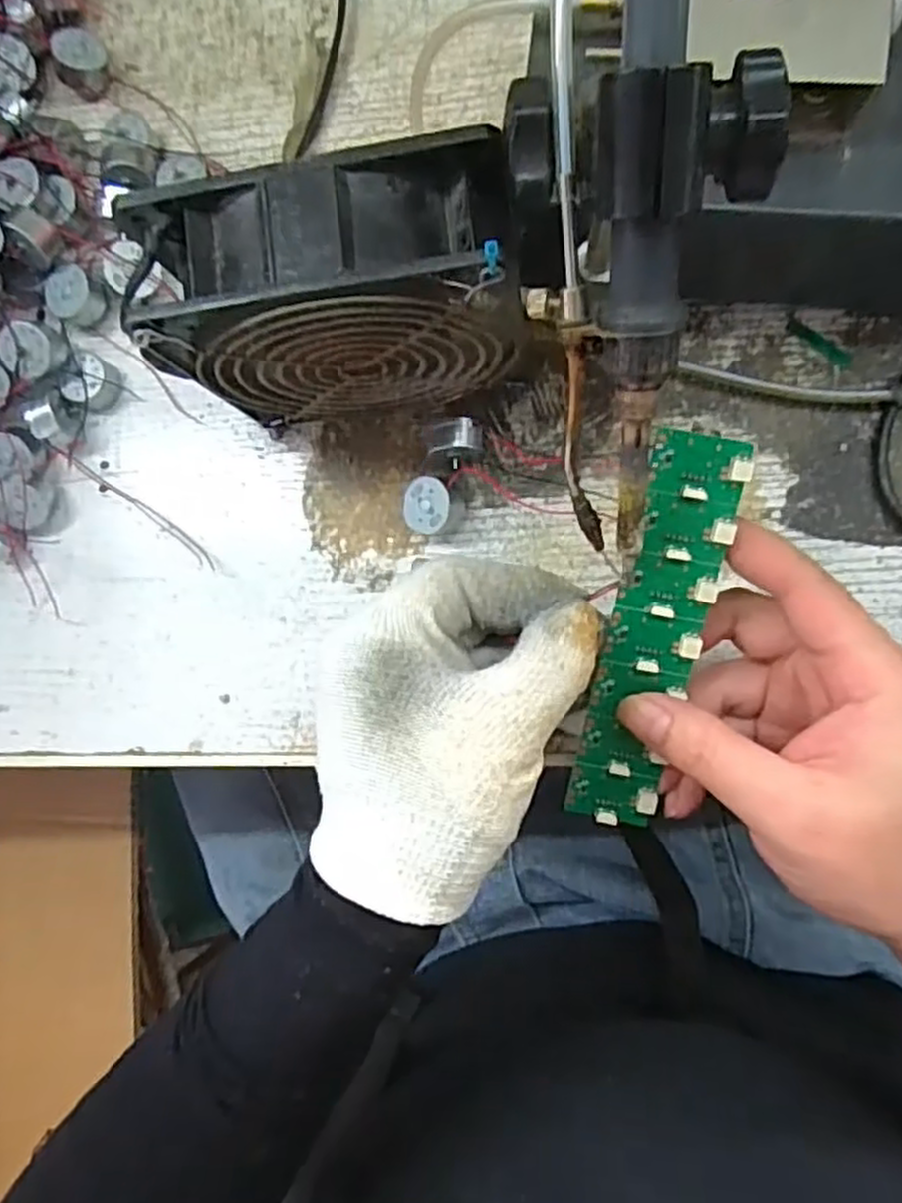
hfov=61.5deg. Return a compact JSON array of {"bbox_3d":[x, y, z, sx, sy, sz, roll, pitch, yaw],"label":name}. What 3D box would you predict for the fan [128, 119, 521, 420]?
[{"bbox_3d":[-0.033,-0.105,0.277,0.118,0.122,0.050,-2,89,7],"label":"fan"}]

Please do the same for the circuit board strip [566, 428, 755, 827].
[{"bbox_3d":[0.068,0.013,0.255,0.031,0.007,0.137,11,106,4],"label":"circuit board strip"}]

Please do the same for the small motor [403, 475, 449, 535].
[{"bbox_3d":[-0.008,-0.041,0.324,0.022,0.014,0.023,6,103,30],"label":"small motor"}]

